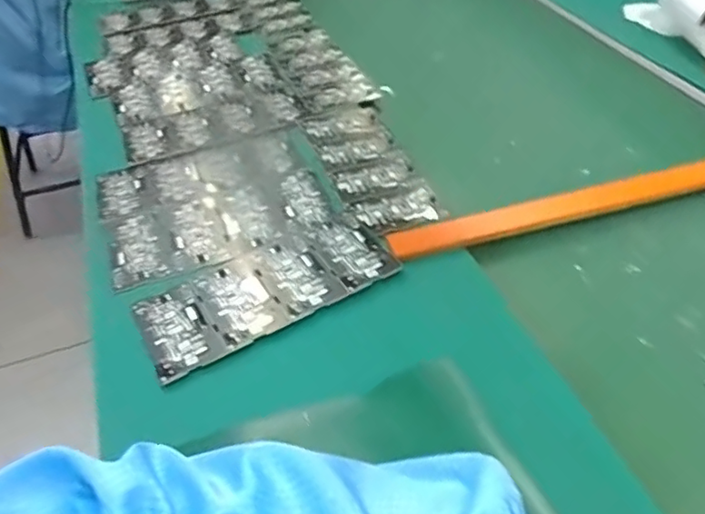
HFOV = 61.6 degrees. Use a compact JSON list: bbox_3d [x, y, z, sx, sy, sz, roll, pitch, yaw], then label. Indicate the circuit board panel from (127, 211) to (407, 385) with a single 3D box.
[{"bbox_3d":[-0.077,0.028,0.527,0.221,0.007,0.095,-26,46,-18],"label":"circuit board panel"}]

